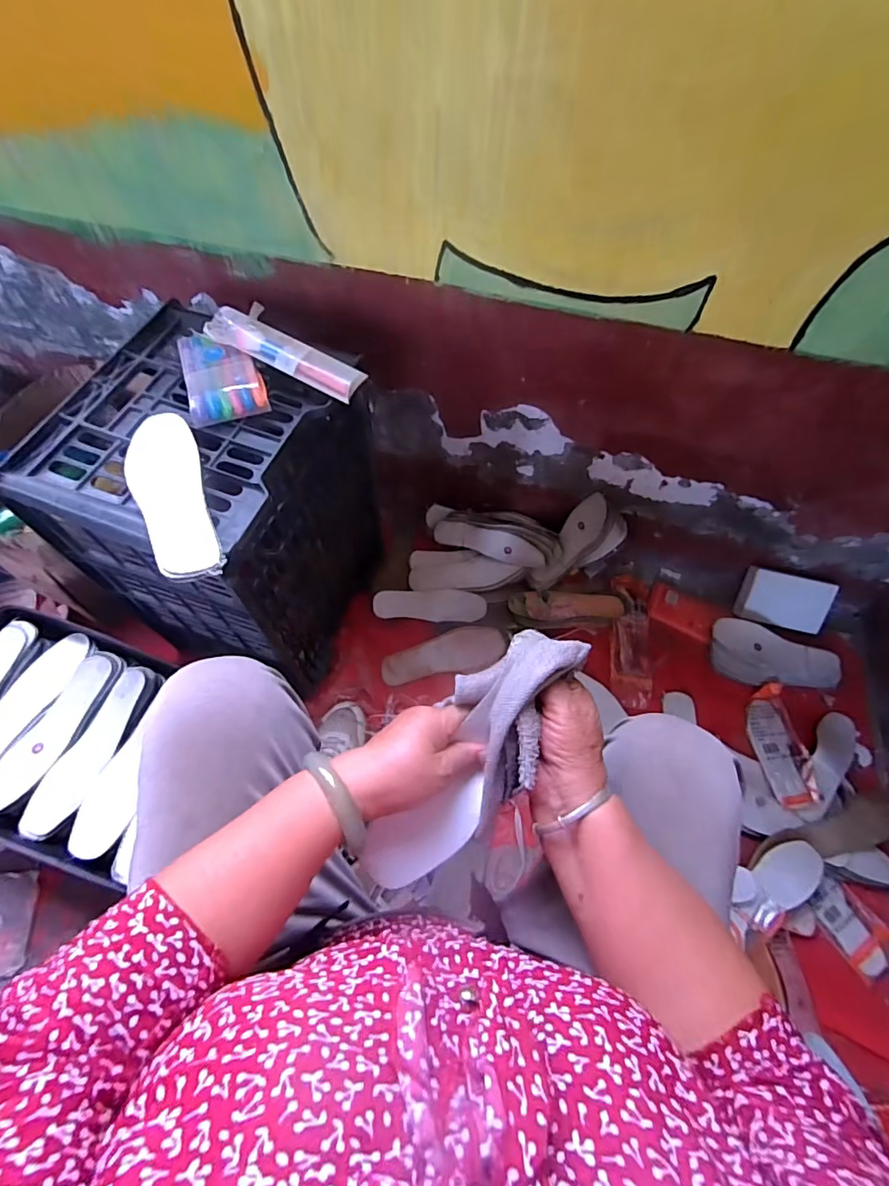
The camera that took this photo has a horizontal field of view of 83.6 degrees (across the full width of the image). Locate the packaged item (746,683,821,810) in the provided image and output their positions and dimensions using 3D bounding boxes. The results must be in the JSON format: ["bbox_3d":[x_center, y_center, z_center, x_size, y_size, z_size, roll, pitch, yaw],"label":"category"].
[{"bbox_3d":[0.591,0.262,0.876,0.081,0.016,0.212,4,62,-1],"label":"packaged item"}]

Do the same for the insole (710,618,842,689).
[{"bbox_3d":[0.627,0.119,0.943,0.229,0.021,0.111,7,84,3],"label":"insole"}]

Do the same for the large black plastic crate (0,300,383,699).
[{"bbox_3d":[-0.297,-0.100,0.750,0.288,0.457,0.350,21,63,8],"label":"large black plastic crate"}]

